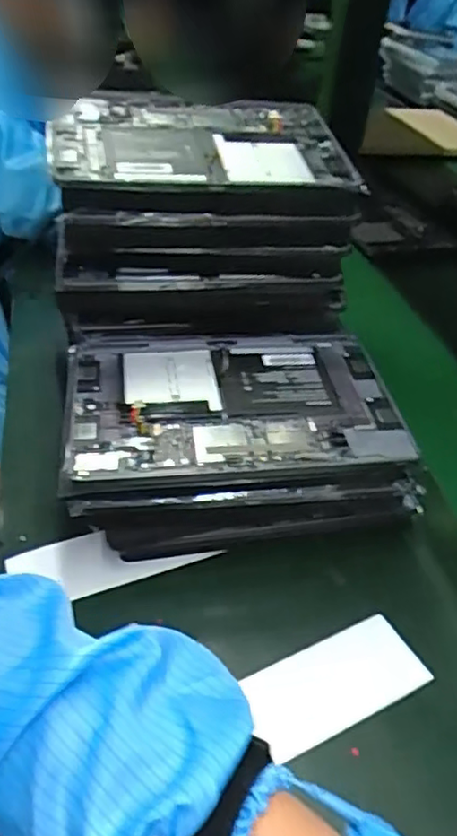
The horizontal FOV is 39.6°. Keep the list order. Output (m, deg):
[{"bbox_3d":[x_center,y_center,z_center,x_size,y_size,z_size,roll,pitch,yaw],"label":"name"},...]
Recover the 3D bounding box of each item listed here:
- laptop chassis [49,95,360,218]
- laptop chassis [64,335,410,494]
[{"bbox_3d":[-0.023,-0.238,0.561,0.255,0.027,0.165,-4,53,-14],"label":"laptop chassis"},{"bbox_3d":[0.003,-0.010,0.514,0.258,0.021,0.165,-2,40,-10],"label":"laptop chassis"}]

